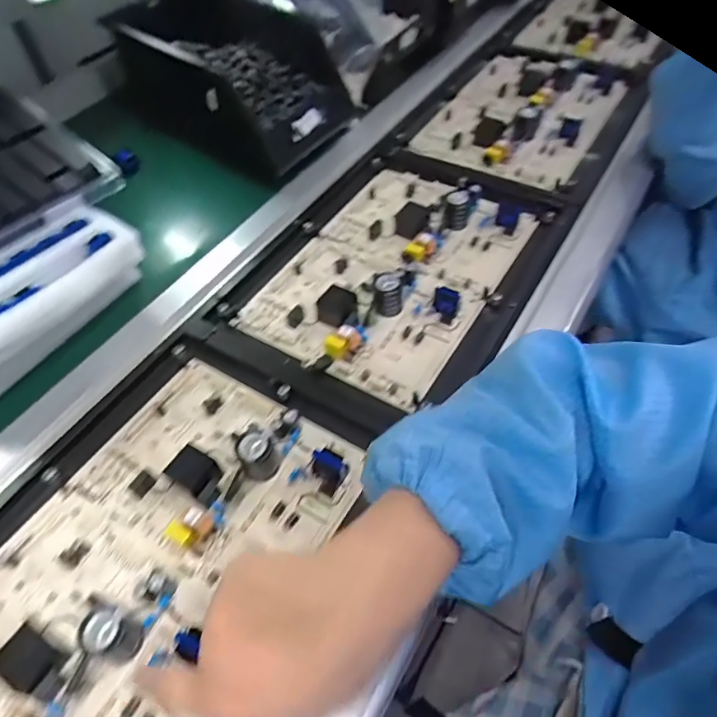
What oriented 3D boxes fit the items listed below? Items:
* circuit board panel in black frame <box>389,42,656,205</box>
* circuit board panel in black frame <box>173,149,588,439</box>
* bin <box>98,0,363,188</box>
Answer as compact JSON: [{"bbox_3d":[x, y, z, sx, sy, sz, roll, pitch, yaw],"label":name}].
[{"bbox_3d":[0.241,-0.352,0.731,0.268,0.024,0.356,30,62,21],"label":"circuit board panel in black frame"},{"bbox_3d":[0.038,-0.096,0.545,0.260,0.031,0.347,27,61,19],"label":"circuit board panel in black frame"},{"bbox_3d":[-0.156,-0.346,0.651,0.263,0.130,0.173,34,64,23],"label":"bin"}]

